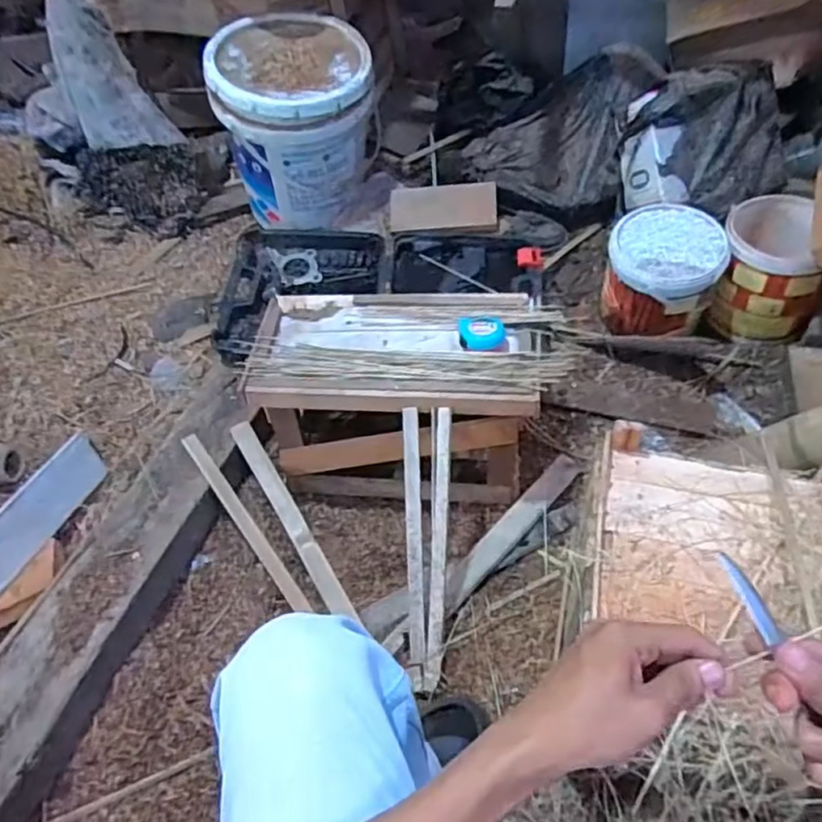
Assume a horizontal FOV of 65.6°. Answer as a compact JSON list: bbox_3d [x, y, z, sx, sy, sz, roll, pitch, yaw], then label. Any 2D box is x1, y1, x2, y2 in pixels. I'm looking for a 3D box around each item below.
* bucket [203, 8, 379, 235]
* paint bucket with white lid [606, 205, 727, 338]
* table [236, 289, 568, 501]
[{"bbox_3d":[-0.214,-0.565,1.273,0.279,0.318,0.270,-6,51,2],"label":"bucket"},{"bbox_3d":[0.438,-0.241,1.119,0.180,0.155,0.178,-3,51,4],"label":"paint bucket with white lid"},{"bbox_3d":[-0.001,-0.026,0.970,0.410,0.240,0.222,1,52,7],"label":"table"}]

